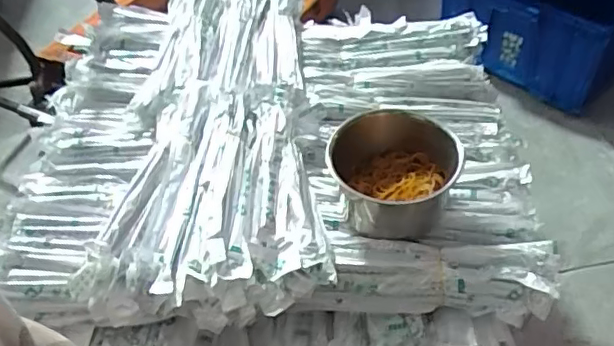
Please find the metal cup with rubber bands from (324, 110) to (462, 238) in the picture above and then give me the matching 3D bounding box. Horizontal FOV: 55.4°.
[{"bbox_3d":[0.092,0.000,0.620,0.139,0.073,0.126,0,46,5],"label":"metal cup with rubber bands"}]

